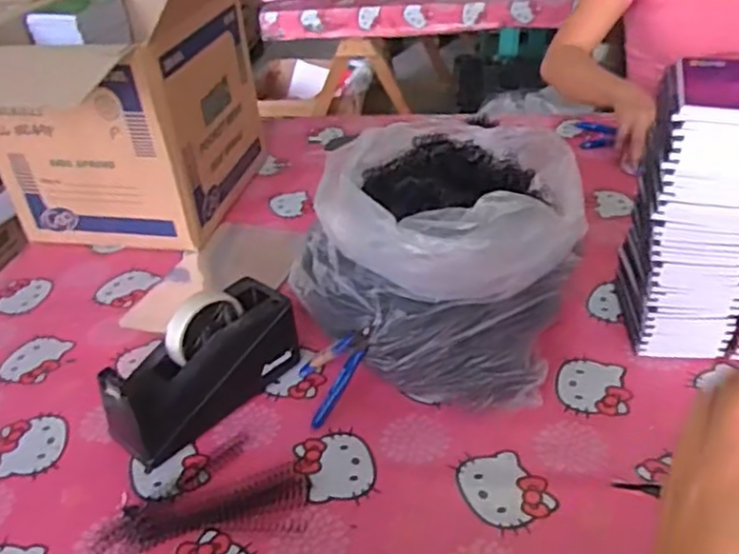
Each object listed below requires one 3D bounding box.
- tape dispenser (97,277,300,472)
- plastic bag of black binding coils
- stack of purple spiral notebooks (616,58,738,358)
[{"bbox_3d":[-0.169,0.089,0.693,0.073,0.111,0.206,24,45,37],"label":"tape dispenser"},{"bbox_3d":[0.089,-0.048,0.790,0.287,0.208,0.378,11,39,21],"label":"plastic bag of black binding coils"},{"bbox_3d":[0.327,-0.056,0.689,0.101,0.288,0.131,2,35,12],"label":"stack of purple spiral notebooks"}]

